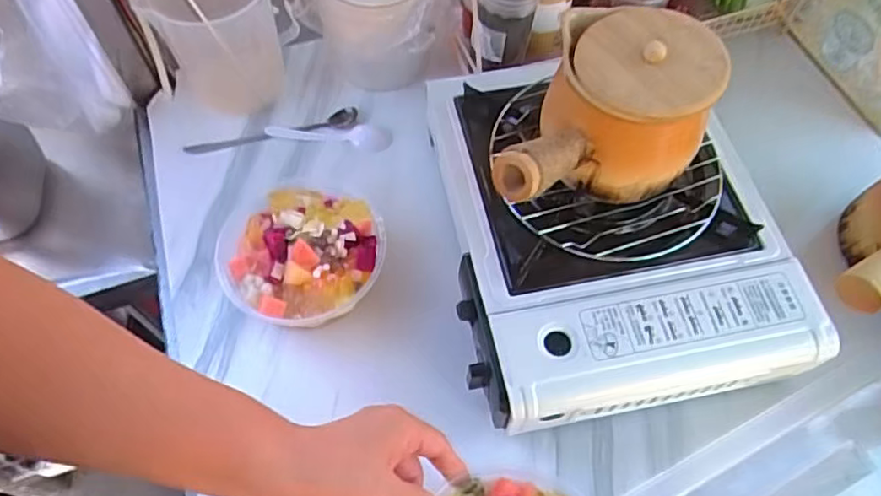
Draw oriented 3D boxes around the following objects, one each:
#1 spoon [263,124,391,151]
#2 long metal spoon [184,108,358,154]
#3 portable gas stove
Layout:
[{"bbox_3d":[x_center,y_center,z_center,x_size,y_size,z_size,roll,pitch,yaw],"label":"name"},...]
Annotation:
[{"bbox_3d":[-0.120,-0.123,0.662,0.131,0.009,0.028,2,64,-1],"label":"spoon"},{"bbox_3d":[-0.179,-0.123,0.662,0.182,0.009,0.024,-15,65,-8],"label":"long metal spoon"},{"bbox_3d":[0.136,-0.039,0.540,0.273,0.067,0.350,-10,64,-6],"label":"portable gas stove"}]

